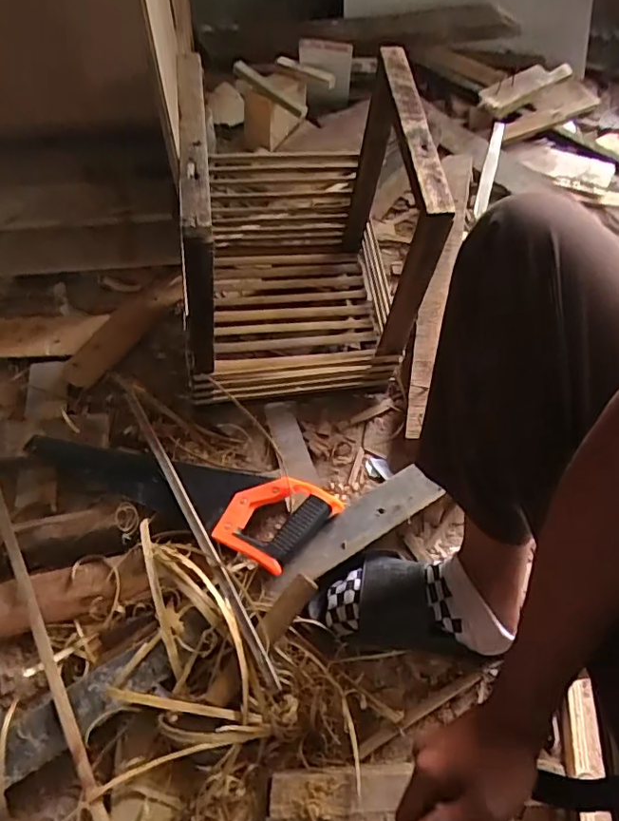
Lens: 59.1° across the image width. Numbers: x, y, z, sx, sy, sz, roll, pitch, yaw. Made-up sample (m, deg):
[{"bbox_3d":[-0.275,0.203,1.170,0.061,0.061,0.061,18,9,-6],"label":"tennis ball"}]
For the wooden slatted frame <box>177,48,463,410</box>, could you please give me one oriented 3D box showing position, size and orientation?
[{"bbox_3d":[-0.004,-0.233,0.753,0.309,0.363,0.327,-2,58,-3],"label":"wooden slatted frame"}]

